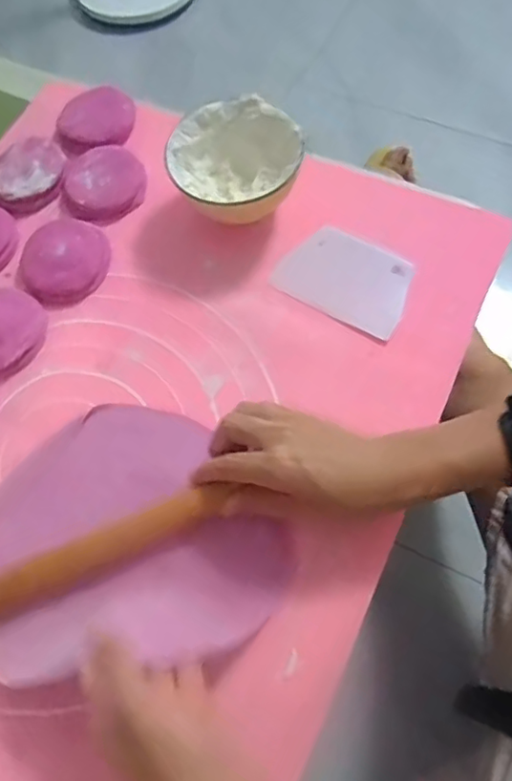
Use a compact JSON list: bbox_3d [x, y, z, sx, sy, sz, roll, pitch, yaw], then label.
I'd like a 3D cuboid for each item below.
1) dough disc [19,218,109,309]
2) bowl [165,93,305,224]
[{"bbox_3d":[-0.170,-0.117,0.522,0.077,0.017,0.083,-1,68,2],"label":"dough disc"},{"bbox_3d":[-0.015,-0.197,0.521,0.110,0.063,0.093,28,72,13],"label":"bowl"}]

